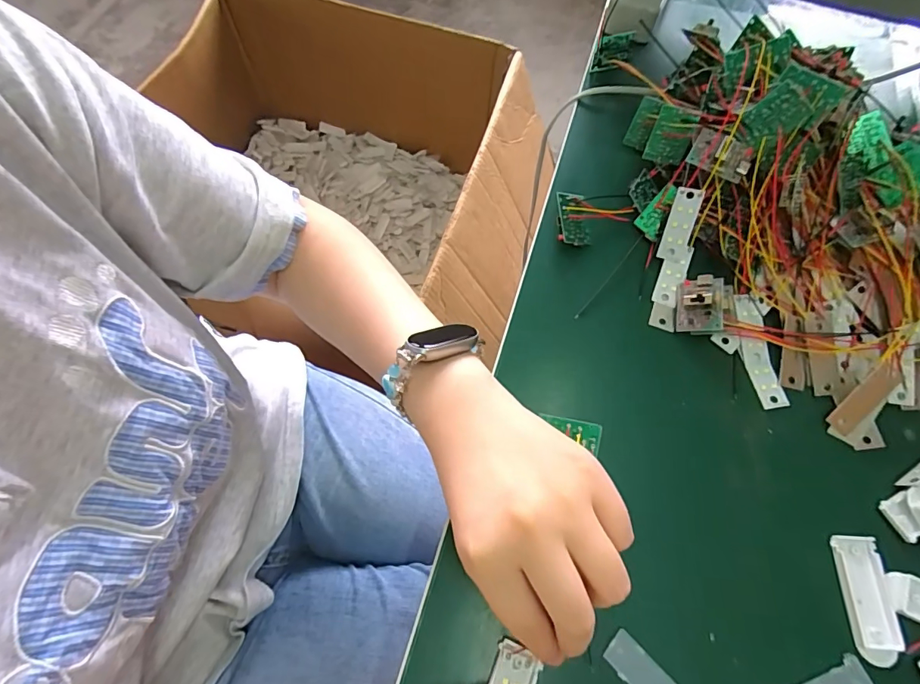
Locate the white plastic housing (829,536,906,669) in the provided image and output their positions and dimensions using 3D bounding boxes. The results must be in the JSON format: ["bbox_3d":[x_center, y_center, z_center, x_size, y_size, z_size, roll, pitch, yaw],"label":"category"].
[{"bbox_3d":[0.208,0.130,0.230,0.024,0.004,0.057,1,66,3],"label":"white plastic housing"}]

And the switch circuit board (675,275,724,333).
[{"bbox_3d":[0.148,-0.024,0.284,0.028,0.010,0.036,-3,74,46],"label":"switch circuit board"}]

